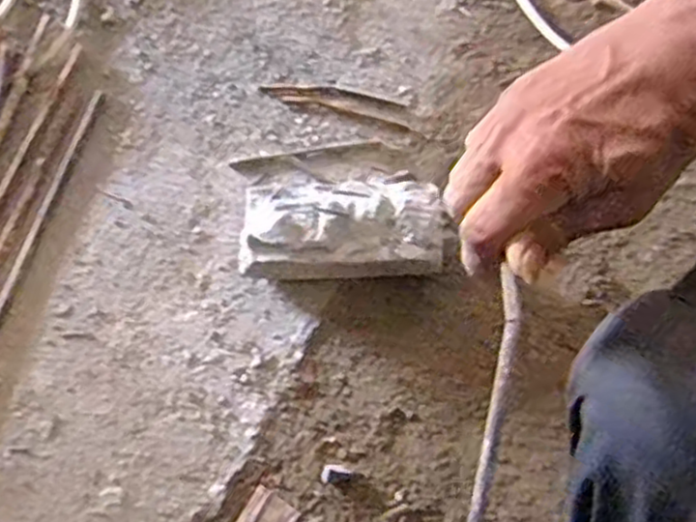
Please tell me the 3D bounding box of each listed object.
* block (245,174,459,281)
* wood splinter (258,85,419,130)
[{"bbox_3d":[-0.006,-0.029,0.697,0.191,0.071,0.088,3,72,2],"label":"block"},{"bbox_3d":[-0.011,-0.169,0.774,0.155,0.006,0.029,15,73,6],"label":"wood splinter"}]

